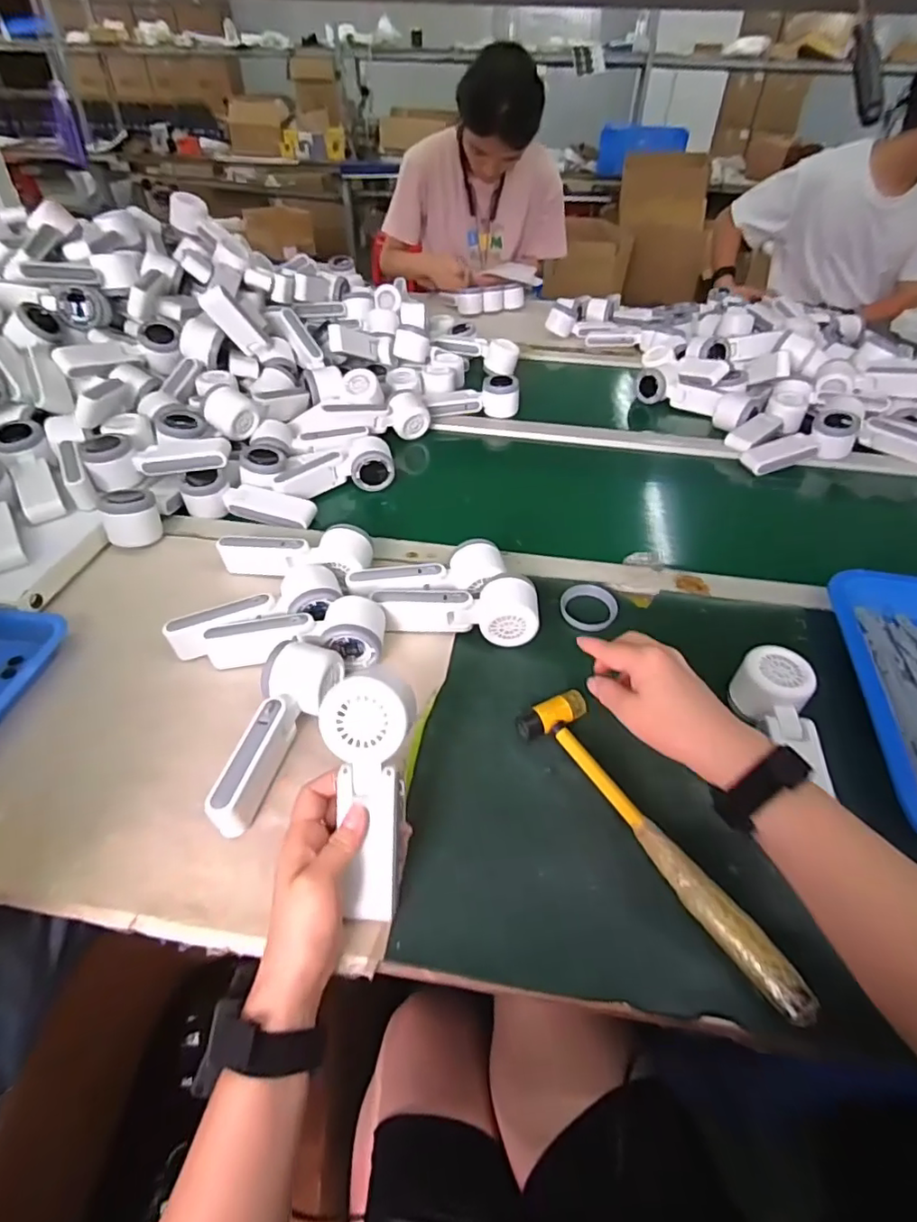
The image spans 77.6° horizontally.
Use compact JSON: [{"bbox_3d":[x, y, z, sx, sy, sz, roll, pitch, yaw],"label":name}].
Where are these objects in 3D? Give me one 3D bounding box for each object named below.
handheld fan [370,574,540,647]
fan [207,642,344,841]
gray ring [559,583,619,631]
[{"bbox_3d":[-0.001,-0.004,0.578,0.159,0.046,0.055,4,43,2],"label":"handheld fan"},{"bbox_3d":[-0.160,0.098,0.470,0.059,0.059,0.164,17,45,15],"label":"fan"},{"bbox_3d":[0.139,-0.006,0.607,0.060,0.012,0.056,1,43,-1],"label":"gray ring"}]

